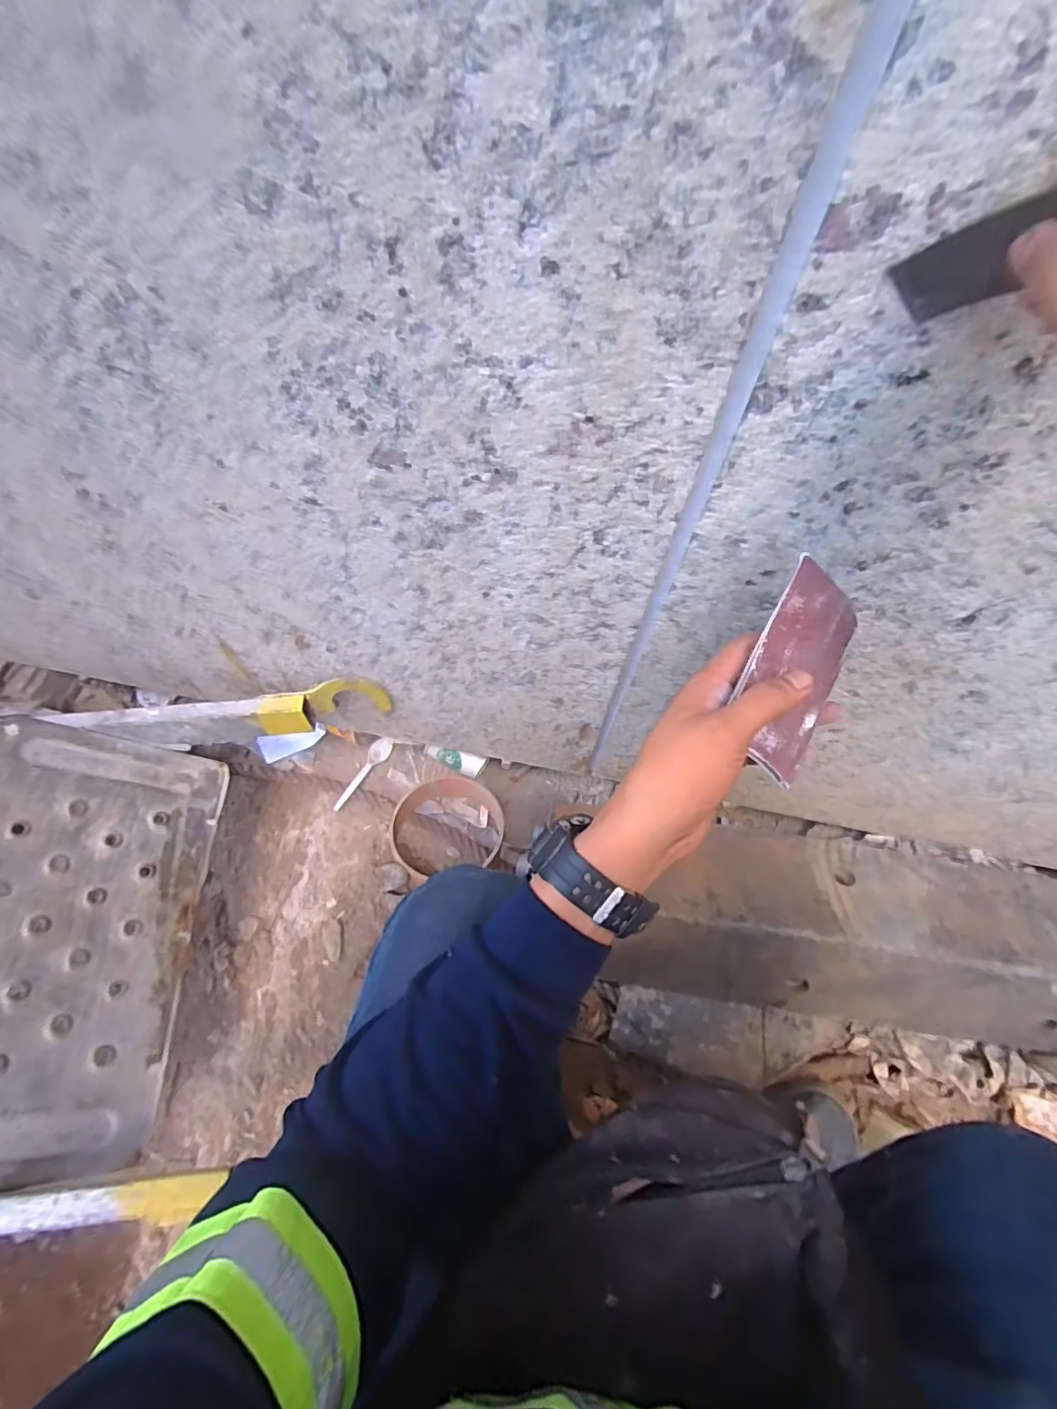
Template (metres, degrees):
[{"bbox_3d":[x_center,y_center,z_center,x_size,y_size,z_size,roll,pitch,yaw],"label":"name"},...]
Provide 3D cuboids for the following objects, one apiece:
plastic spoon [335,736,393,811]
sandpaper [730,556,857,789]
[{"bbox_3d":[-0.256,0.105,0.885,0.032,0.018,0.149,20,46,8],"label":"plastic spoon"},{"bbox_3d":[0.157,-0.020,0.330,0.067,0.006,0.120,32,81,-24],"label":"sandpaper"}]

